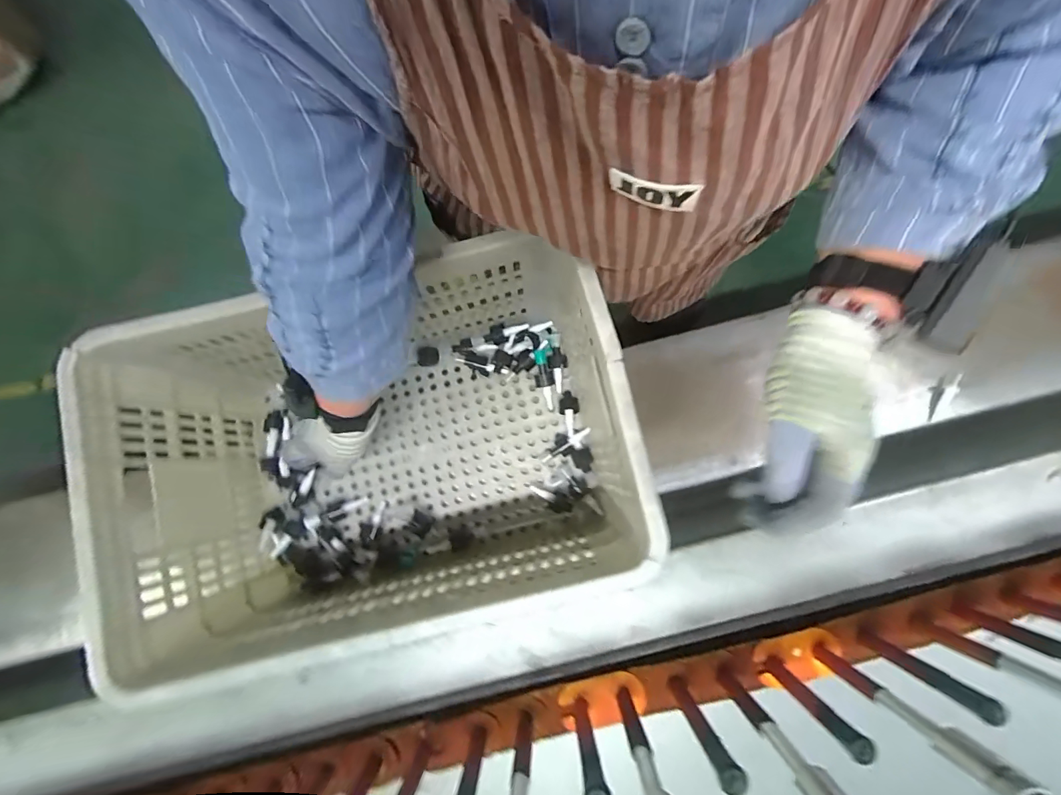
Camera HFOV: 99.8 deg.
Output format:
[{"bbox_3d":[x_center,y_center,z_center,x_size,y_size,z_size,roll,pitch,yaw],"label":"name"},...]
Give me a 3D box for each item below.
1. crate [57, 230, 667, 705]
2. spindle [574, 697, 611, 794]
[{"bbox_3d":[-0.166,0.072,0.545,0.513,0.298,0.341,-13,77,-4],"label":"crate"},{"bbox_3d":[0.048,0.302,0.384,0.021,0.140,0.022,0,76,-1],"label":"spindle"}]

